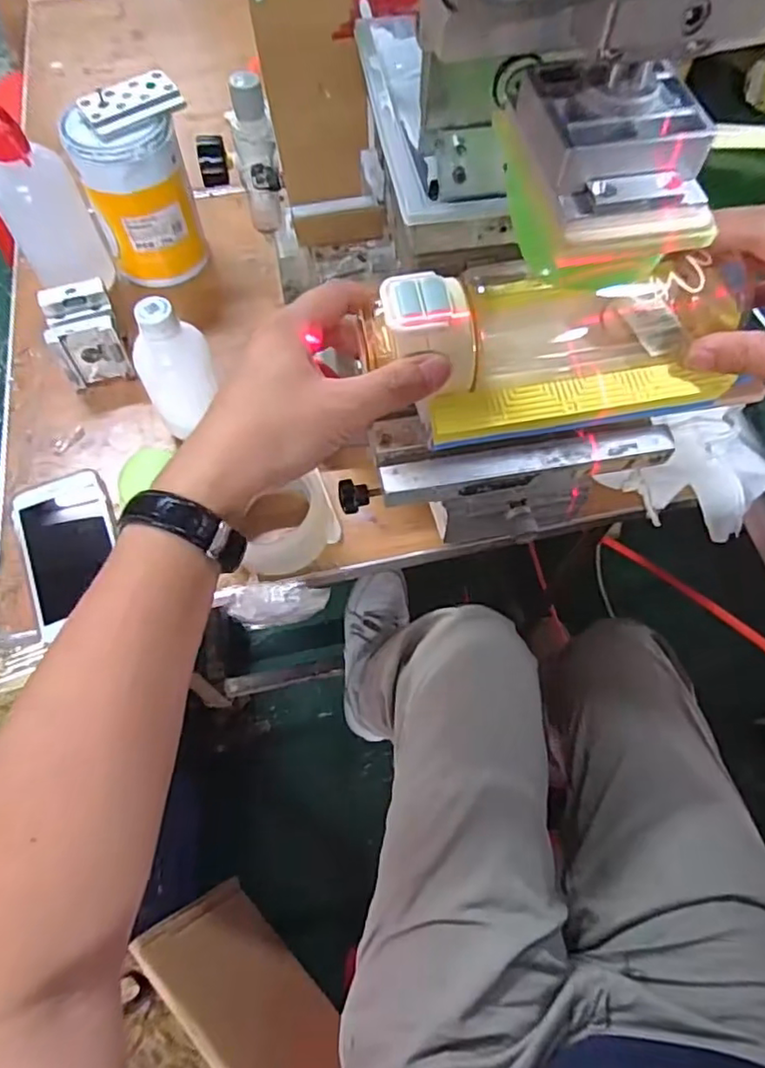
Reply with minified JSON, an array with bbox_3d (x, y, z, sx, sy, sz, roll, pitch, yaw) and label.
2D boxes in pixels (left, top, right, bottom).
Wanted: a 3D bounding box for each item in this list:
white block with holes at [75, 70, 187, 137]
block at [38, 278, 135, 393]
[{"bbox_3d":[-0.243,-0.417,0.583,0.092,0.015,0.048,-28,67,-13],"label":"white block with holes"},{"bbox_3d":[-0.301,-0.204,0.618,0.065,0.063,0.080,-21,66,-10],"label":"block"}]

